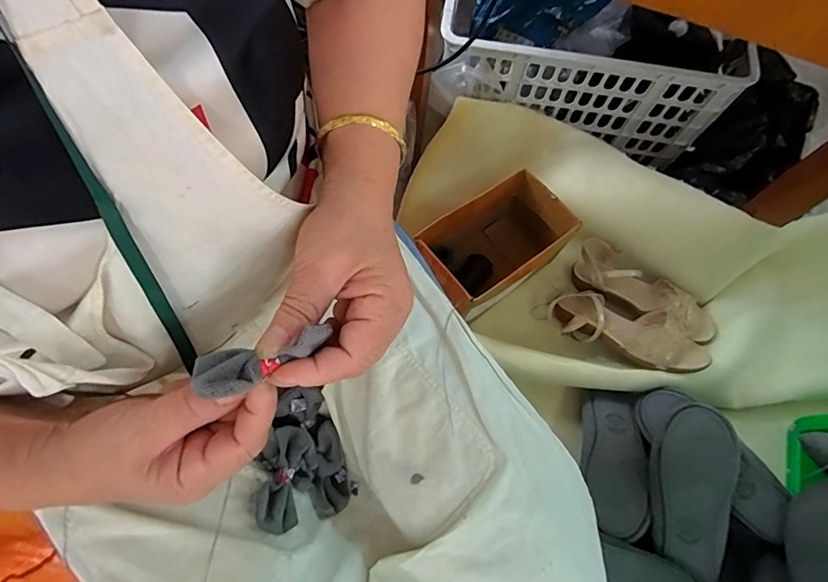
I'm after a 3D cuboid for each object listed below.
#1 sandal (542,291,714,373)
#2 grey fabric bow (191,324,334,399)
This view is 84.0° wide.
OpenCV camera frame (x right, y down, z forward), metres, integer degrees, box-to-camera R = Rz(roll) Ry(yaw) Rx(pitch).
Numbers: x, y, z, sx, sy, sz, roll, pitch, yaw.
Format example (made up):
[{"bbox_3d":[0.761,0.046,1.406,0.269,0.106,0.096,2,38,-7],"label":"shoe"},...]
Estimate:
[{"bbox_3d":[0.347,0.063,0.760,0.248,0.055,0.095,24,69,33],"label":"sandal"},{"bbox_3d":[-0.074,0.033,0.230,0.067,0.022,0.026,-20,72,-19],"label":"grey fabric bow"}]

